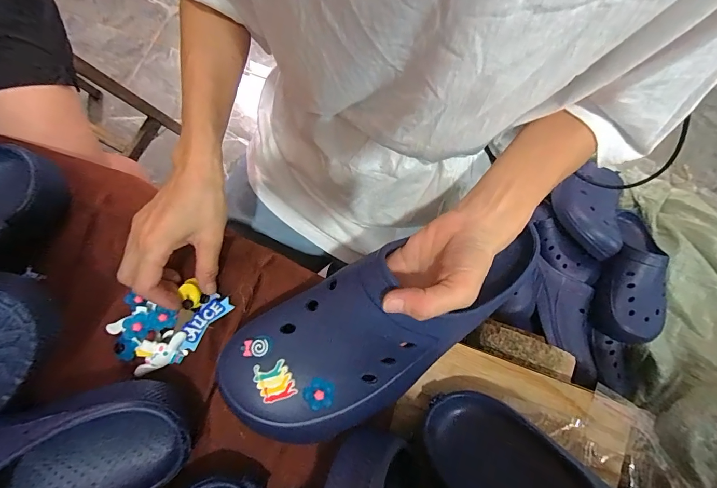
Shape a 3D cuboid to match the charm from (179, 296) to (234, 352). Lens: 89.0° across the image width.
[{"bbox_3d":[-0.152,0.077,0.359,0.060,0.005,0.023,-49,116,-6],"label":"charm"}]

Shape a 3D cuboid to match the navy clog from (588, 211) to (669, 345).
[{"bbox_3d":[0.521,0.049,0.701,0.110,0.091,0.281,5,71,33],"label":"navy clog"}]

